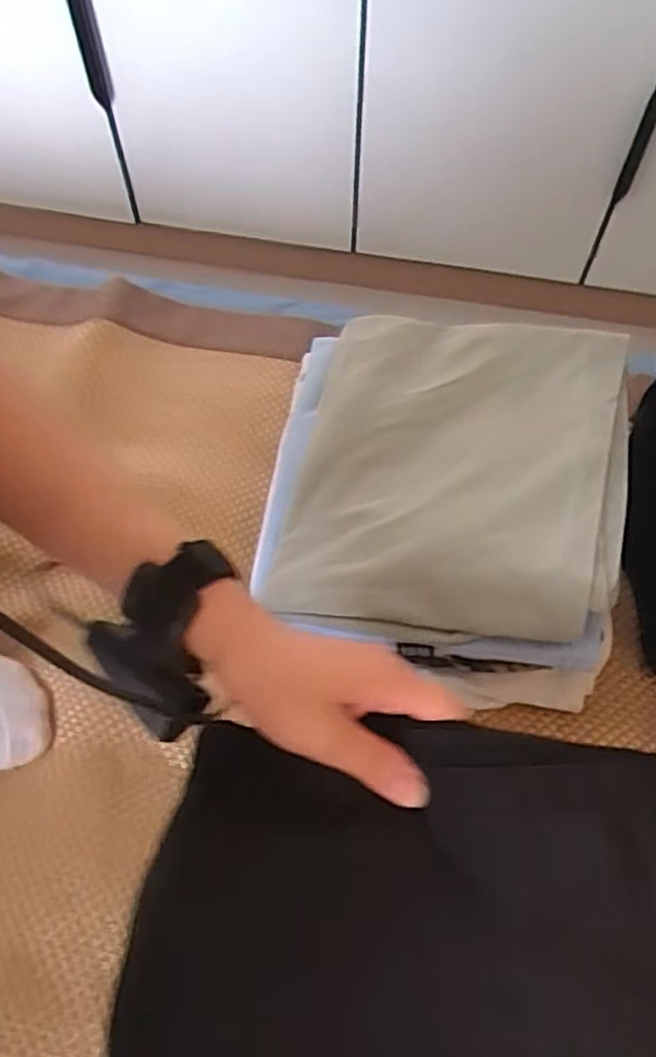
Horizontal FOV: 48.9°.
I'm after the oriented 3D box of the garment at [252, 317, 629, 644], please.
[{"bbox_3d":[0.086,-0.049,0.503,0.219,0.018,0.261,4,58,18],"label":"garment"}]

